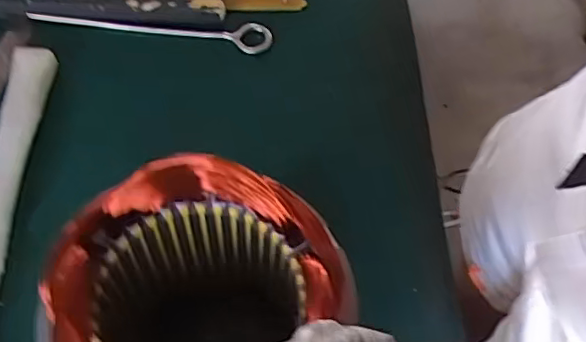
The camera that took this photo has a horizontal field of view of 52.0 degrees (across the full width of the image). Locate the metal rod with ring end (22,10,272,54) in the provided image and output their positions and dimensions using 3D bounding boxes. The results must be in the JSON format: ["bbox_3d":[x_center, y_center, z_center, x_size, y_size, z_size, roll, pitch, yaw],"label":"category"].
[{"bbox_3d":[-0.130,-0.132,0.559,0.219,0.015,0.028,3,60,-2],"label":"metal rod with ring end"}]

